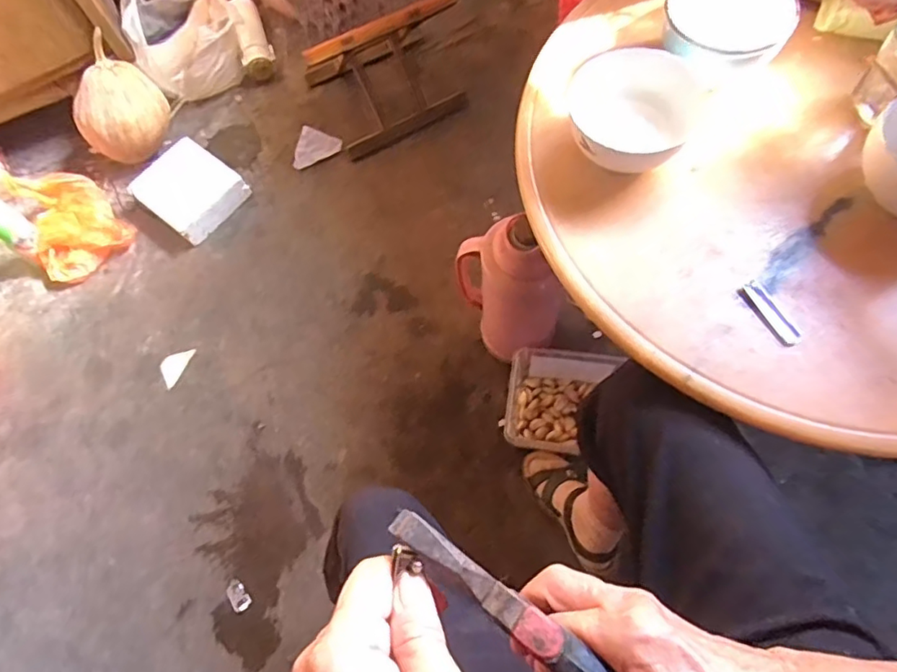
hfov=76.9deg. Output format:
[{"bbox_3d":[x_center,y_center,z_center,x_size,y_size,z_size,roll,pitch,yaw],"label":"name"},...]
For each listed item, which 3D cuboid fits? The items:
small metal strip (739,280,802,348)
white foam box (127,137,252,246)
[{"bbox_3d":[0.282,-0.020,0.494,0.022,0.005,0.064,-27,69,-7],"label":"small metal strip"},{"bbox_3d":[-0.534,-0.305,1.165,0.193,0.044,0.166,36,75,17],"label":"white foam box"}]

